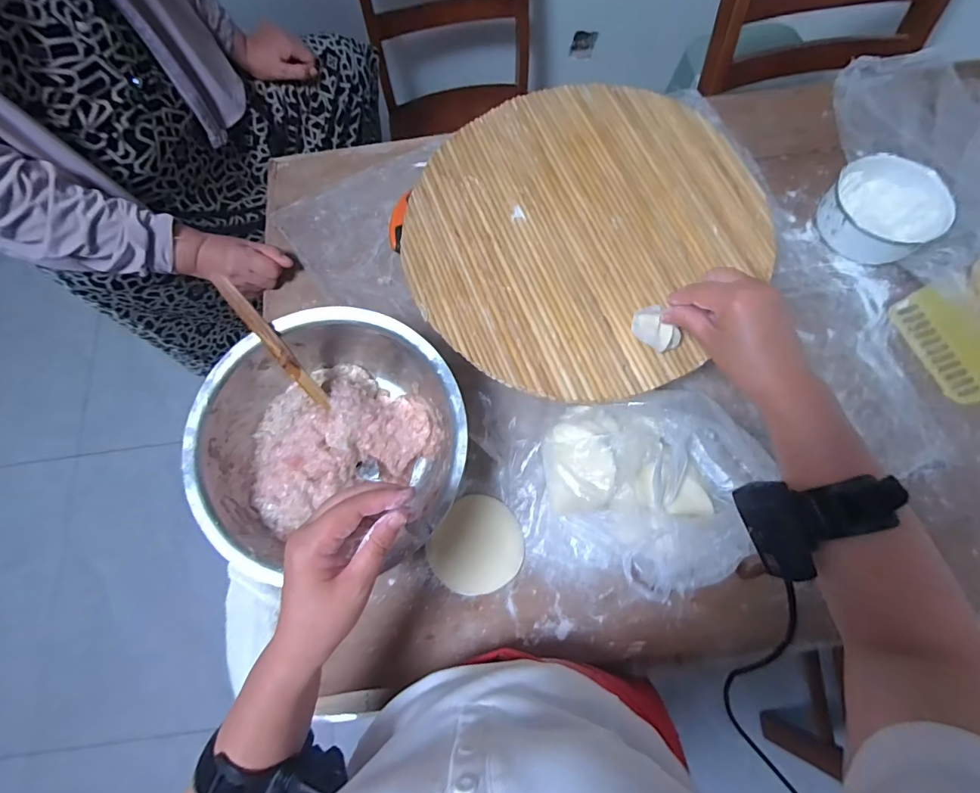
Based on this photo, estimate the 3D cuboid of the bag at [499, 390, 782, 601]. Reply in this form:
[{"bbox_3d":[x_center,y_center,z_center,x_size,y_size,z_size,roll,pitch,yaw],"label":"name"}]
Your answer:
[{"bbox_3d":[0.138,0.093,0.478,0.235,0.108,0.186,13,73,6],"label":"bag"}]

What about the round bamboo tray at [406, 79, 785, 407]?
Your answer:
[{"bbox_3d":[0.095,-0.197,0.503,0.373,0.021,0.379,-1,72,2],"label":"round bamboo tray"}]

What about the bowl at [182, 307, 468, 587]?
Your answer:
[{"bbox_3d":[-0.162,0.043,0.493,0.262,0.132,0.284,-1,72,2],"label":"bowl"}]

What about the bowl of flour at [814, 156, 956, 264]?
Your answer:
[{"bbox_3d":[0.534,-0.256,0.600,0.137,0.056,0.152,38,77,13],"label":"bowl of flour"}]

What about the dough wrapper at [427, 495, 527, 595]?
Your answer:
[{"bbox_3d":[-0.013,0.173,0.513,0.099,0.006,0.106,-1,72,2],"label":"dough wrapper"}]

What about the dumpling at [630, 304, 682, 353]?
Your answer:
[{"bbox_3d":[0.162,-0.066,0.434,0.027,0.023,0.048,-42,75,-11],"label":"dumpling"}]

